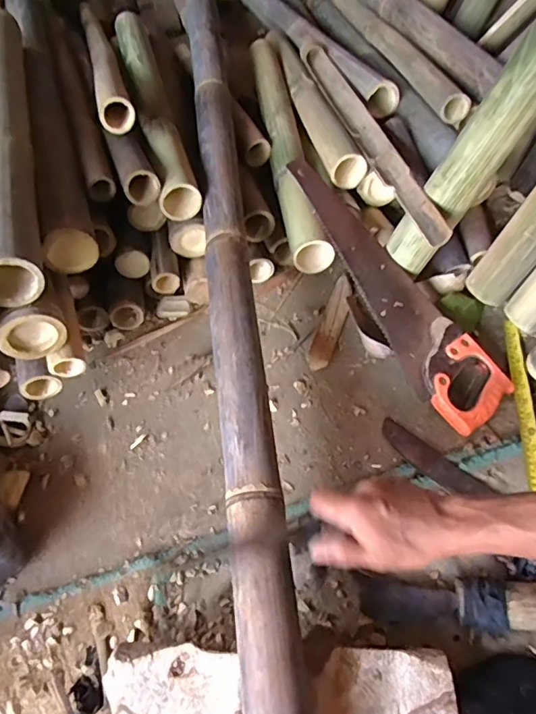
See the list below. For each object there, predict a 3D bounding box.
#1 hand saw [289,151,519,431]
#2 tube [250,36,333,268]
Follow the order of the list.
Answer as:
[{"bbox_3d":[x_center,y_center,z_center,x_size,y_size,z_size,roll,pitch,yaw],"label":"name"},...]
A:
[{"bbox_3d":[0.179,-0.119,0.791,0.111,0.023,0.499,-25,69,-15],"label":"hand saw"},{"bbox_3d":[0.028,-0.428,1.005,0.071,0.073,0.674,-7,53,-1],"label":"tube"}]

